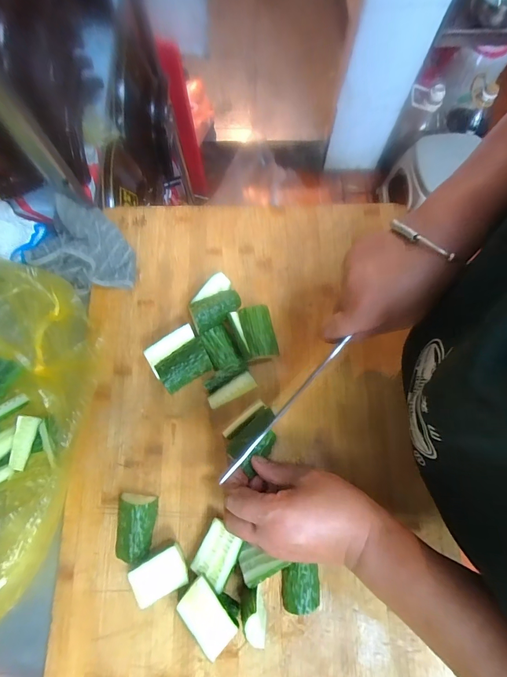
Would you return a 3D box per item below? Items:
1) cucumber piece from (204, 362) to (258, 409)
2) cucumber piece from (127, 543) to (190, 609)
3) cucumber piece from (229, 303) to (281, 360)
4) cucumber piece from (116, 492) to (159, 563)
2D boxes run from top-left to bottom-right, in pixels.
[{"bbox_3d":[-0.027,0.050,0.372,0.052,0.012,0.033,-25,76,-7],"label":"cucumber piece"},{"bbox_3d":[-0.089,0.224,0.322,0.049,0.022,0.035,-27,76,-7],"label":"cucumber piece"},{"bbox_3d":[0.000,-0.003,0.375,0.043,0.038,0.058,-13,75,-3],"label":"cucumber piece"},{"bbox_3d":[-0.116,0.187,0.334,0.035,0.020,0.057,2,75,1],"label":"cucumber piece"}]

